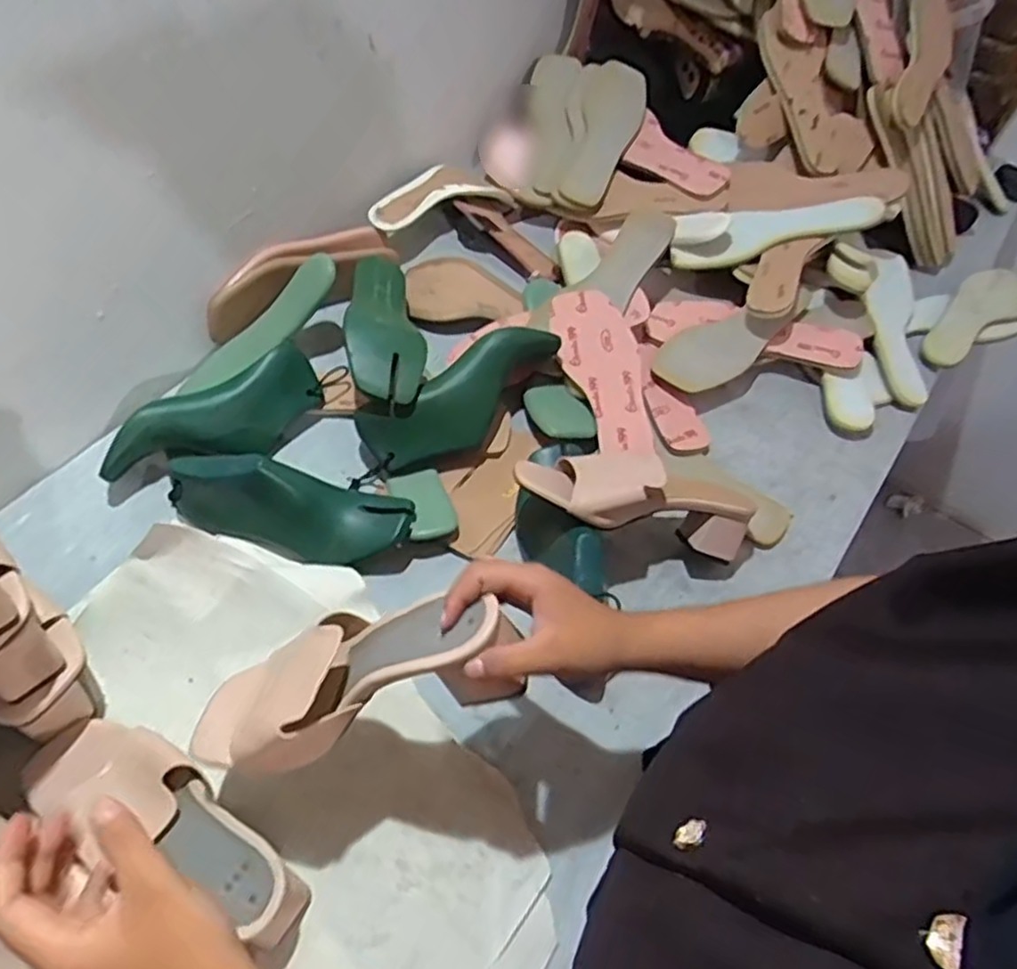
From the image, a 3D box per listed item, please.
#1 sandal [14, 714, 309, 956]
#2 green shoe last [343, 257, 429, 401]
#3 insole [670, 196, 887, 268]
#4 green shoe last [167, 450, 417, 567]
[{"bbox_3d":[-0.257,0.241,0.522,0.248,0.057,0.084,25,58,12],"label":"sandal"},{"bbox_3d":[-0.135,-0.175,0.761,0.078,0.067,0.233,-7,57,-8],"label":"green shoe last"},{"bbox_3d":[0.316,-0.304,0.850,0.234,0.058,0.035,-10,54,17],"label":"insole"},{"bbox_3d":[-0.206,0.019,0.664,0.225,0.078,0.071,12,56,4],"label":"green shoe last"}]

